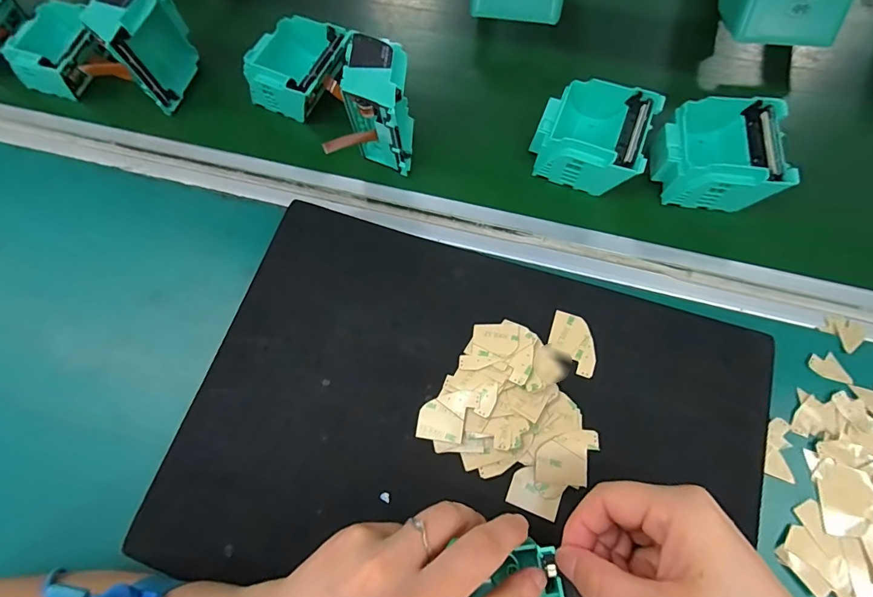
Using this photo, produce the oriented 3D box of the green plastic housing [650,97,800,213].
[{"bbox_3d":[0.206,-0.106,0.316,0.086,0.038,0.077,5,72,5],"label":"green plastic housing"}]

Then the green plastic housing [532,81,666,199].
[{"bbox_3d":[0.117,-0.124,0.327,0.081,0.038,0.076,20,73,10],"label":"green plastic housing"}]

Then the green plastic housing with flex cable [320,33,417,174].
[{"bbox_3d":[-0.049,-0.143,0.322,0.058,0.074,0.070,4,71,4],"label":"green plastic housing with flex cable"}]

